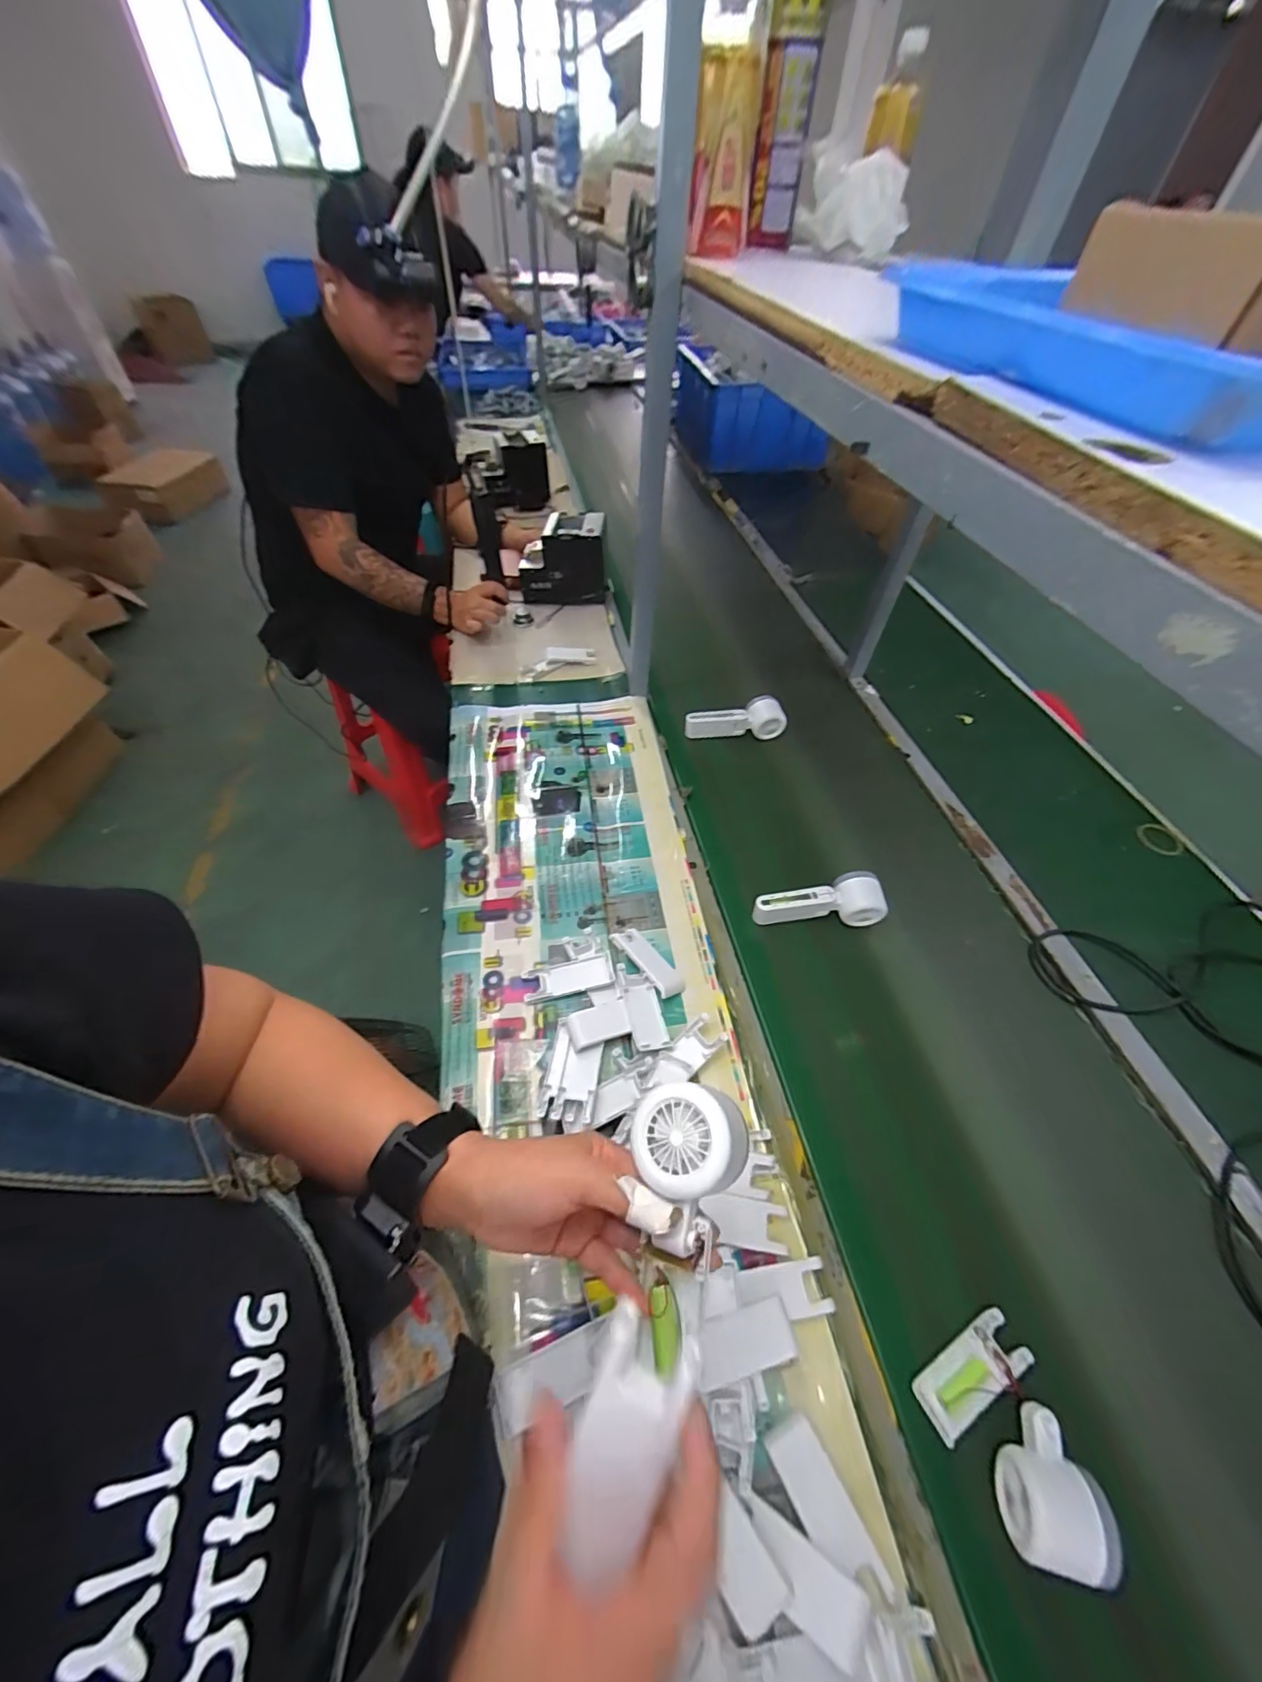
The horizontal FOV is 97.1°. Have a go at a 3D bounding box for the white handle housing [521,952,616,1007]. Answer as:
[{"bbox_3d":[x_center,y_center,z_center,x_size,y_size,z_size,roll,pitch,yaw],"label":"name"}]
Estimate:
[{"bbox_3d":[-0.073,0.160,0.654,0.102,0.016,0.042,-7,51,-11],"label":"white handle housing"}]

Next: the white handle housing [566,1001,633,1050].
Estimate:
[{"bbox_3d":[-0.034,0.202,0.611,0.067,0.013,0.040,-15,53,-17],"label":"white handle housing"}]

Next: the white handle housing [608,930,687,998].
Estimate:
[{"bbox_3d":[0.021,0.144,0.672,0.038,0.017,0.104,-29,58,-26],"label":"white handle housing"}]

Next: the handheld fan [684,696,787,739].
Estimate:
[{"bbox_3d":[0.182,-0.207,0.979,0.174,0.057,0.038,-5,50,6],"label":"handheld fan"}]

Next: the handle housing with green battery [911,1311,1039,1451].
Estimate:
[{"bbox_3d":[0.286,0.443,0.463,0.102,0.014,0.041,-21,55,-21],"label":"handle housing with green battery"}]

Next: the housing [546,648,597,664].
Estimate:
[{"bbox_3d":[-0.119,-0.368,1.101,0.094,0.019,0.035,-4,50,-8],"label":"housing"}]

